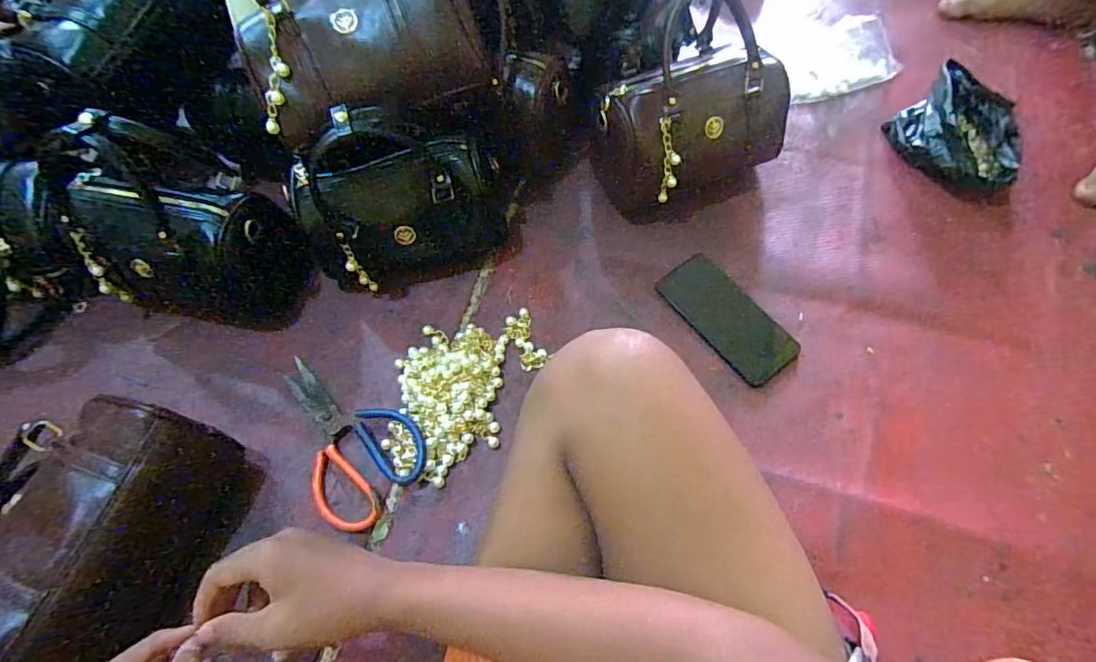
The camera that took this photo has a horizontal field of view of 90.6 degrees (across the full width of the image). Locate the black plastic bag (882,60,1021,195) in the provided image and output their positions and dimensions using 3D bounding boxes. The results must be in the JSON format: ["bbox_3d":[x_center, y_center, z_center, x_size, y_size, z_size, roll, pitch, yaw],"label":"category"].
[{"bbox_3d":[0.538,-0.256,0.707,0.130,0.074,0.160,-33,68,-15],"label":"black plastic bag"}]

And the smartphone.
[{"bbox_3d":[0.207,-0.020,0.629,0.071,0.015,0.171,-32,67,-14],"label":"smartphone"}]

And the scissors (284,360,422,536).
[{"bbox_3d":[-0.223,0.105,0.576,0.200,0.022,0.115,41,71,19],"label":"scissors"}]

